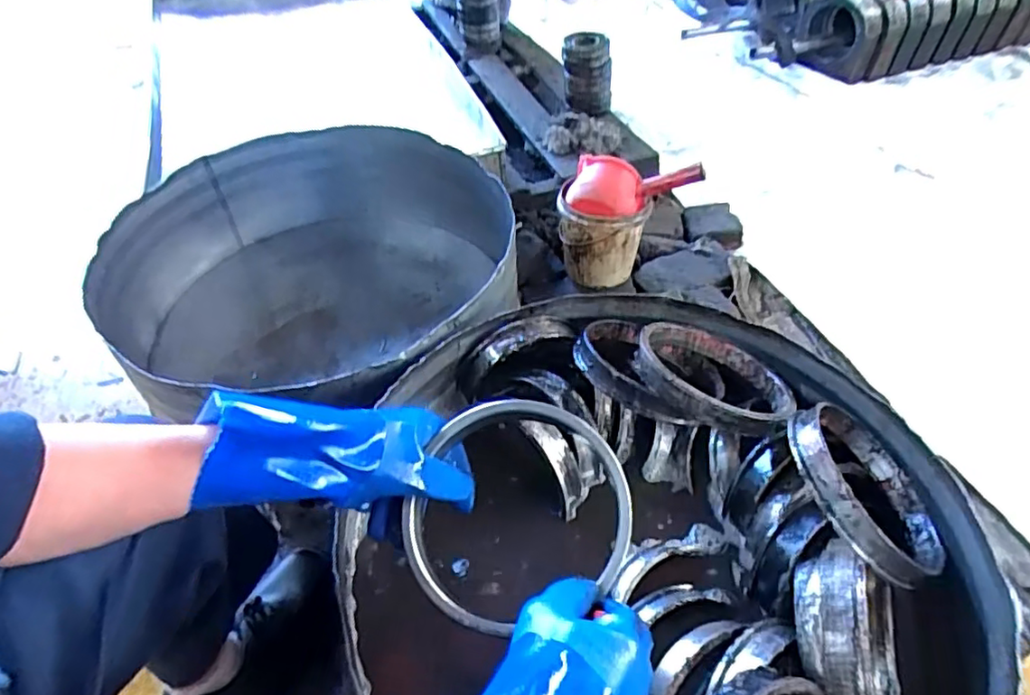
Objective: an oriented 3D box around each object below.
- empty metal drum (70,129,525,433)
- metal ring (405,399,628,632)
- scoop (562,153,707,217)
[{"bbox_3d":[-0.288,-0.073,0.949,0.561,0.268,0.533,-4,47,-4],"label":"empty metal drum"},{"bbox_3d":[0.003,0.133,0.496,0.175,0.019,0.180,-2,67,5],"label":"metal ring"},{"bbox_3d":[0.217,-0.288,1.156,0.235,0.078,0.115,16,48,14],"label":"scoop"}]

